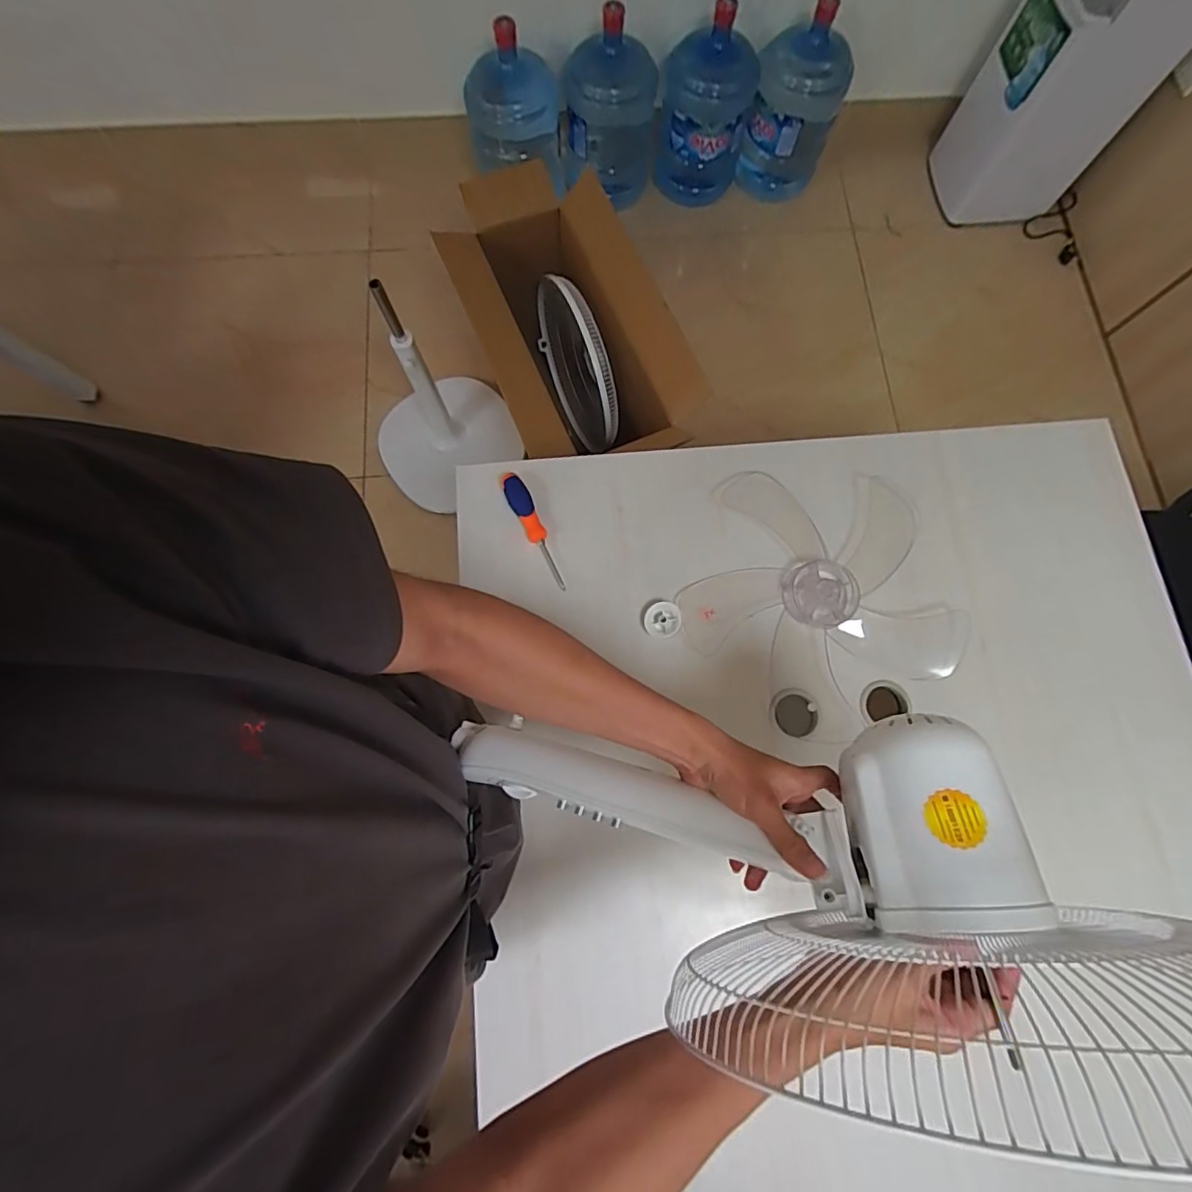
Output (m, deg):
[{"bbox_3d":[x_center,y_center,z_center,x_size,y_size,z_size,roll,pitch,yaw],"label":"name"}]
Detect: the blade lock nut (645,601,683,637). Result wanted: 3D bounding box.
[{"bbox_3d":[0.091,0.032,0.759,0.049,0.013,0.048,0,76,-1],"label":"blade lock nut"}]

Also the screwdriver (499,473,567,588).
[{"bbox_3d":[-0.086,-0.093,0.787,0.032,0.024,0.183,-26,78,-7],"label":"screwdriver"}]

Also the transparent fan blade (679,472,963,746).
[{"bbox_3d":[0.314,-0.012,0.788,0.367,0.057,0.359,0,76,-1],"label":"transparent fan blade"}]

